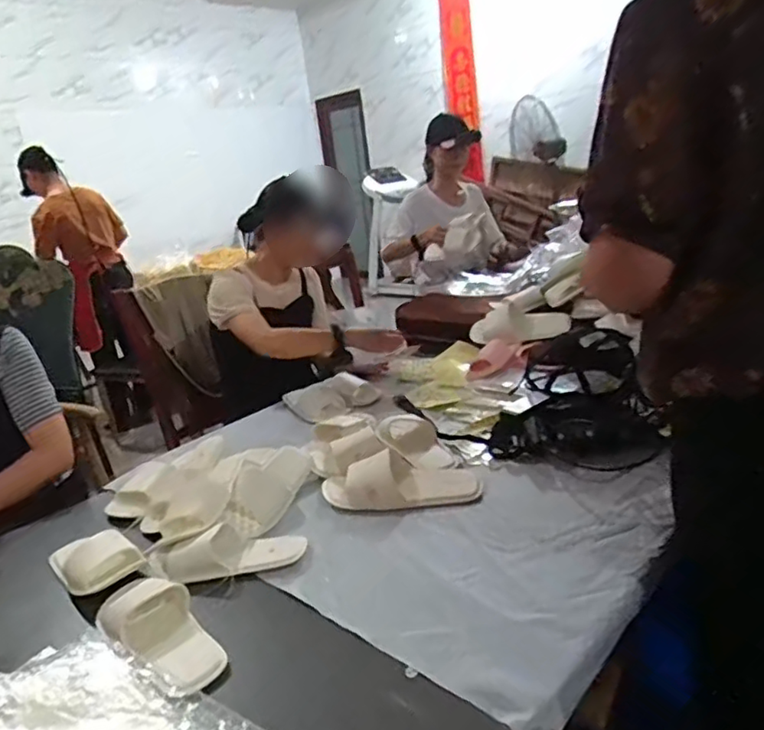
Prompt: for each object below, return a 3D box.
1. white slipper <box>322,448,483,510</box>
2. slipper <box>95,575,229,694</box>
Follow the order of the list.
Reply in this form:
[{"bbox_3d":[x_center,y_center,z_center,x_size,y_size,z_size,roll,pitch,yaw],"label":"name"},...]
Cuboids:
[{"bbox_3d":[0.031,0.195,1.055,0.272,0.063,0.118,-7,18,2],"label":"white slipper"},{"bbox_3d":[-0.291,0.352,0.798,0.111,0.058,0.266,-23,23,-39],"label":"slipper"}]

